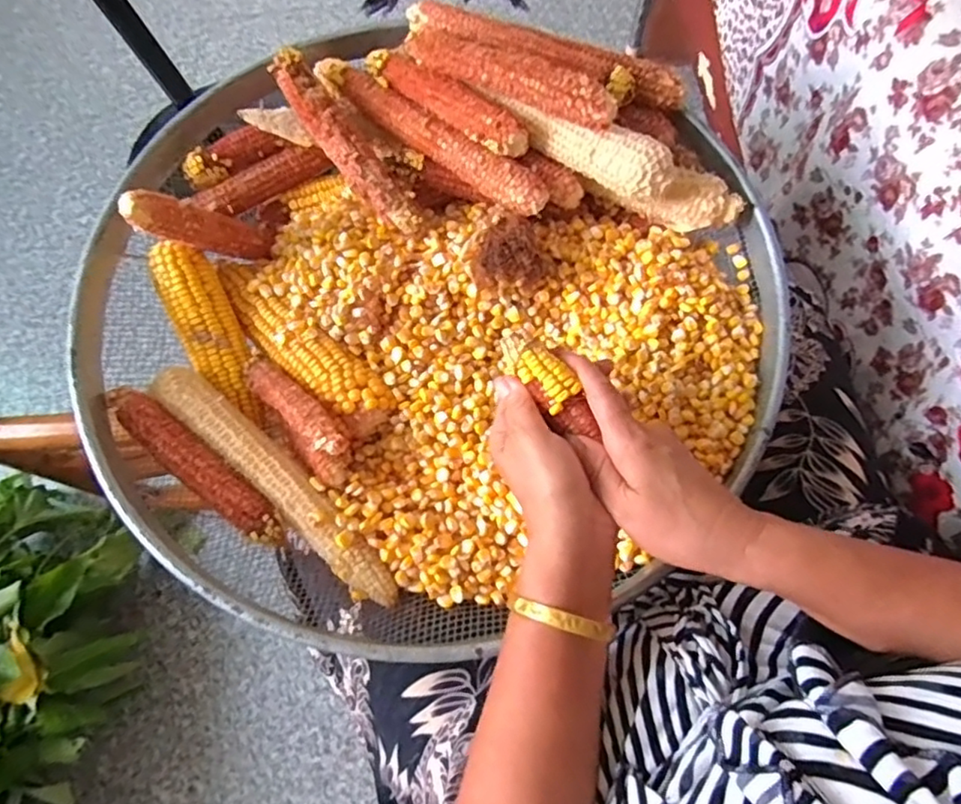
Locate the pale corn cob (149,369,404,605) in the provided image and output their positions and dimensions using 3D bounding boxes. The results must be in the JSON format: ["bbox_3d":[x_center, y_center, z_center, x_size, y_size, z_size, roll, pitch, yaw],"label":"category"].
[{"bbox_3d":[-0.147,0.056,0.429,0.234,0.025,0.033,41,77,14],"label":"pale corn cob"}]

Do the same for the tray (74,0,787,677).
[{"bbox_3d":[-0.036,-0.067,0.432,0.479,0.108,0.451,-1,71,2],"label":"tray"}]

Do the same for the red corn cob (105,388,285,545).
[{"bbox_3d":[-0.201,0.044,0.422,0.157,0.025,0.027,38,76,13],"label":"red corn cob"}]

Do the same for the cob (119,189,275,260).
[{"bbox_3d":[-0.208,-0.132,0.455,0.026,0.127,0.023,-43,72,21],"label":"cob"}]

